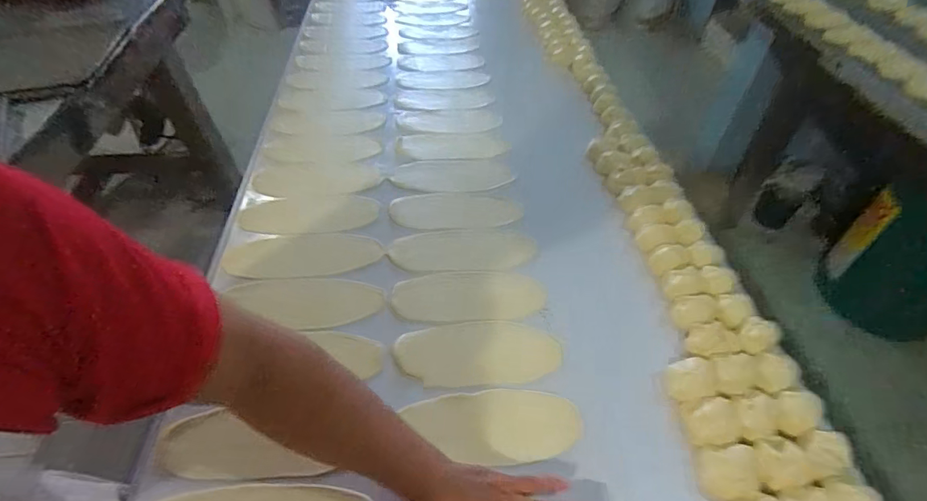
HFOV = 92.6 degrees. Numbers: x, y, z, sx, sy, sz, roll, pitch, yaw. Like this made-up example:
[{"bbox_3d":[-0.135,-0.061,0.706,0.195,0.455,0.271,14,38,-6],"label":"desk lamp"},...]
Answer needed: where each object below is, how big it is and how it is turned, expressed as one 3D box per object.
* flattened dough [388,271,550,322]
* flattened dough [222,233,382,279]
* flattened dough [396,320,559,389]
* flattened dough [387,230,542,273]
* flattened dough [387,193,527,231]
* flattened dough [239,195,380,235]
[{"bbox_3d":[0.009,0.065,0.643,0.215,0.014,0.084,-4,50,-2],"label":"flattened dough"},{"bbox_3d":[-0.246,0.007,0.690,0.234,0.014,0.094,-5,50,-3],"label":"flattened dough"},{"bbox_3d":[0.021,0.136,0.586,0.212,0.013,0.088,-5,50,-3],"label":"flattened dough"},{"bbox_3d":[0.000,-0.002,0.707,0.226,0.009,0.091,-2,50,0],"label":"flattened dough"},{"bbox_3d":[-0.013,-0.071,0.768,0.219,0.010,0.088,-4,50,-2],"label":"flattened dough"},{"bbox_3d":[-0.259,-0.063,0.758,0.221,0.009,0.094,-5,50,-2],"label":"flattened dough"}]

